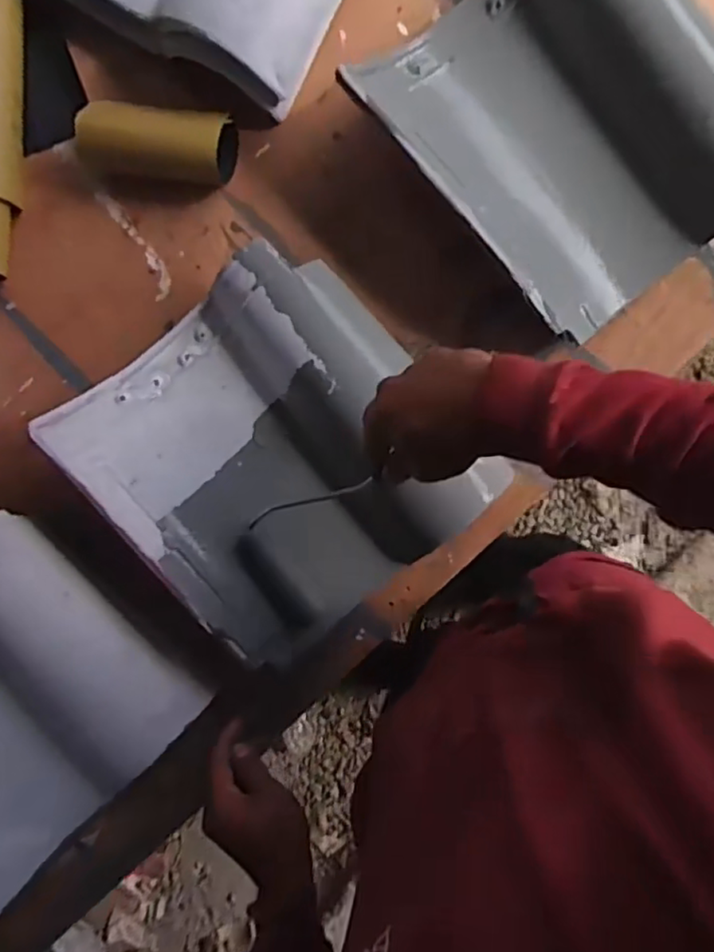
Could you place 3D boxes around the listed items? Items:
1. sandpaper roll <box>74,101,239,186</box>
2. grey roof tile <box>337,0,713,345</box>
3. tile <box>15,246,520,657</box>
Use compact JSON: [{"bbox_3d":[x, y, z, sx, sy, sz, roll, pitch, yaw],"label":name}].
[{"bbox_3d":[-0.193,-0.319,0.605,0.145,0.056,0.071,2,92,3],"label":"sandpaper roll"},{"bbox_3d":[0.205,-0.323,0.576,0.295,0.087,0.319,-42,89,5],"label":"grey roof tile"},{"bbox_3d":[-0.070,-0.018,0.585,0.289,0.074,0.313,-40,90,5],"label":"tile"}]

